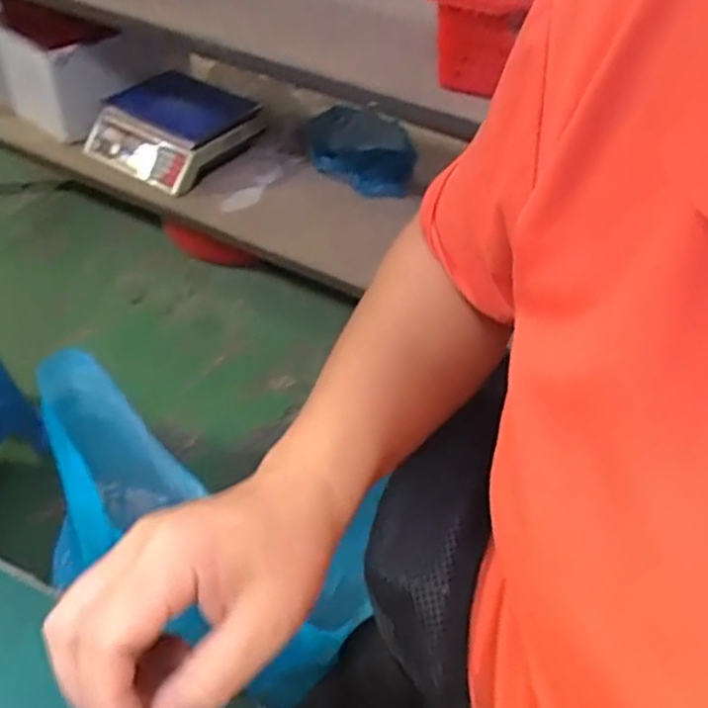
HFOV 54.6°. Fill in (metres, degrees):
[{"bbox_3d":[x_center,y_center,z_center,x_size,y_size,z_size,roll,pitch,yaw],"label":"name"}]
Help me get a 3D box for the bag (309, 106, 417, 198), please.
[{"bbox_3d":[0.012,-0.415,1.409,0.220,0.138,0.093,9,46,5],"label":"bag"}]

